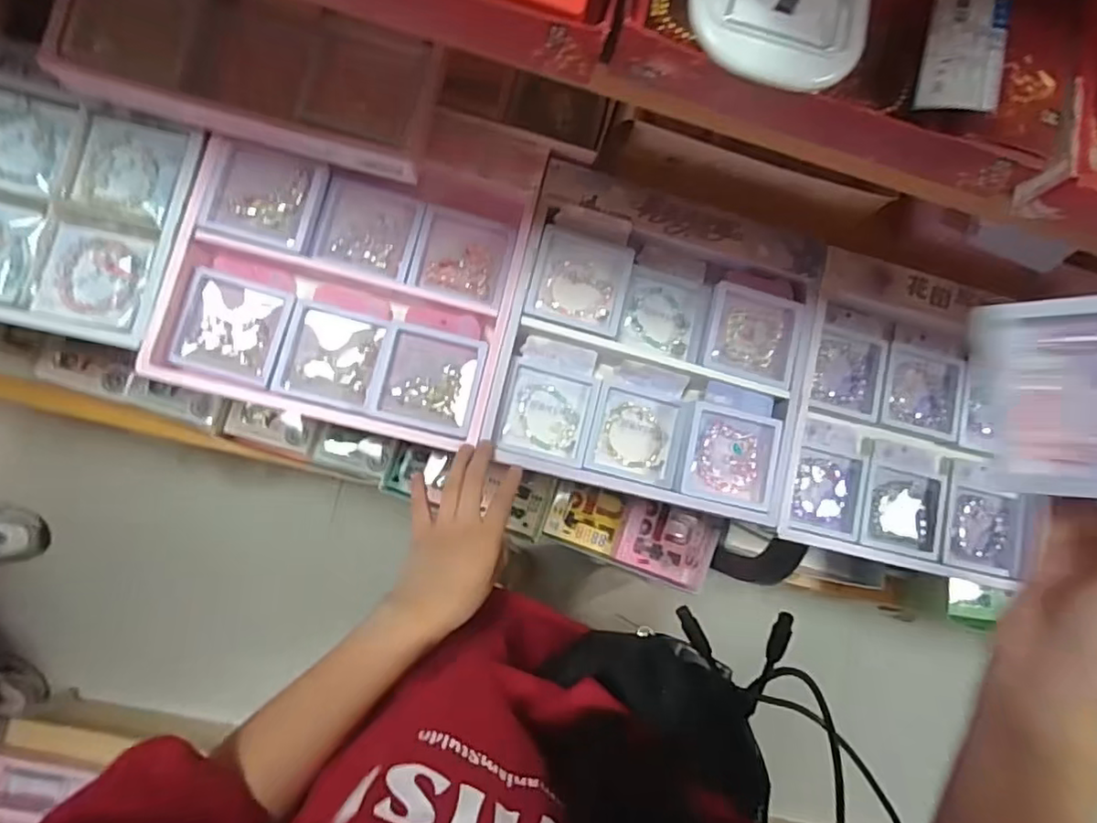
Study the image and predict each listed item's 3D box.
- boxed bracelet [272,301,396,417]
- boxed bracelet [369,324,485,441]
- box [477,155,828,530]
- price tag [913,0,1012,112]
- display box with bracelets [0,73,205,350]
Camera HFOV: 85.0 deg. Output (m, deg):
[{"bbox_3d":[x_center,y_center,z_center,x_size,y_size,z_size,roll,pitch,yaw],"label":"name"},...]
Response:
[{"bbox_3d":[-0.194,-0.050,0.545,0.094,0.026,0.086,14,83,-6],"label":"boxed bracelet"},{"bbox_3d":[-0.107,-0.028,0.543,0.089,0.018,0.088,13,83,-6],"label":"boxed bracelet"},{"bbox_3d":[0.104,-0.064,0.579,0.283,0.039,0.280,14,83,-6],"label":"box"},{"bbox_3d":[0.220,-0.194,0.315,0.037,0.005,0.076,12,83,14],"label":"price tag"},{"bbox_3d":[-0.462,-0.183,0.502,0.286,0.017,0.201,14,83,-6],"label":"display box with bracelets"}]

